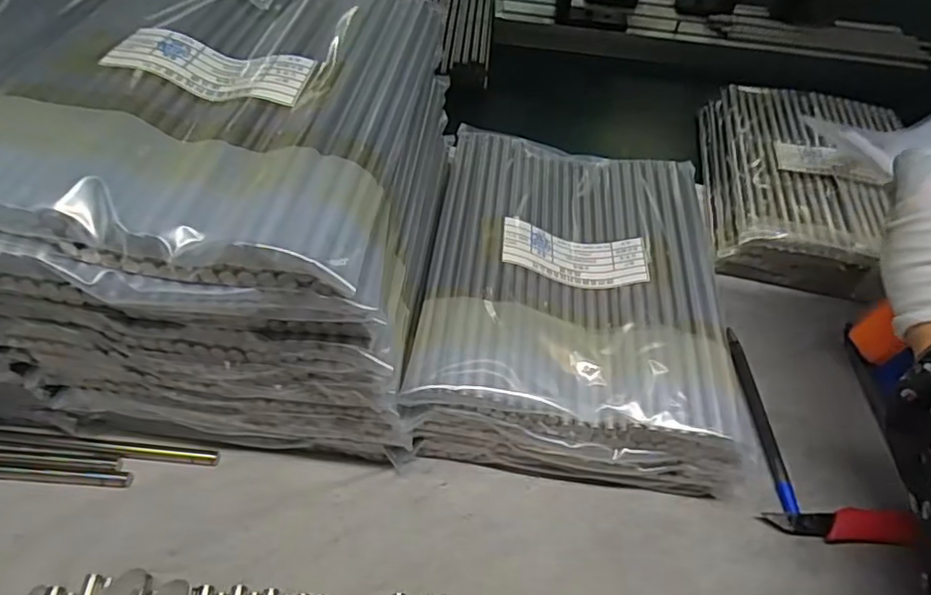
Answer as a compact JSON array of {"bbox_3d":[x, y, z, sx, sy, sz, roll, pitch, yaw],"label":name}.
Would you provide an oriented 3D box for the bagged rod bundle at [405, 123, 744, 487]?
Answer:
[{"bbox_3d":[0.069,-0.004,0.409,0.180,0.071,0.233,7,48,1],"label":"bagged rod bundle"}]

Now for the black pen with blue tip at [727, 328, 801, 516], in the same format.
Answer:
[{"bbox_3d":[0.196,0.078,0.403,0.009,0.007,0.135,3,48,-2],"label":"black pen with blue tip"}]

